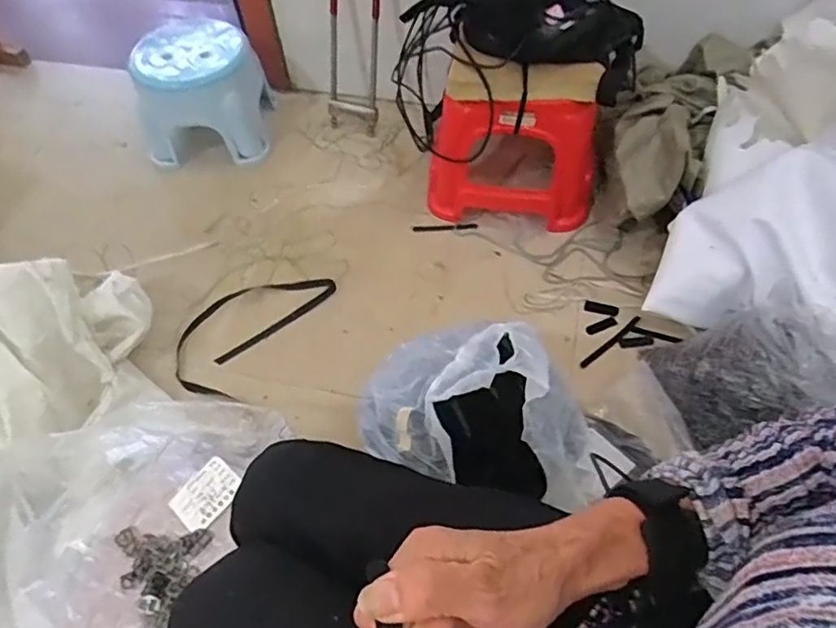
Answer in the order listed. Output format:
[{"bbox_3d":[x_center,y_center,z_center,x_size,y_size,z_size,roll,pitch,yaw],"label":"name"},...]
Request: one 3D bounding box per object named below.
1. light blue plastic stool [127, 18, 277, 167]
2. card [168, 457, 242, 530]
[{"bbox_3d":[-0.451,-0.465,1.240,0.239,0.210,0.240,1,56,3],"label":"light blue plastic stool"},{"bbox_3d":[-0.237,0.204,0.664,0.055,0.007,0.073,37,72,18],"label":"card"}]

